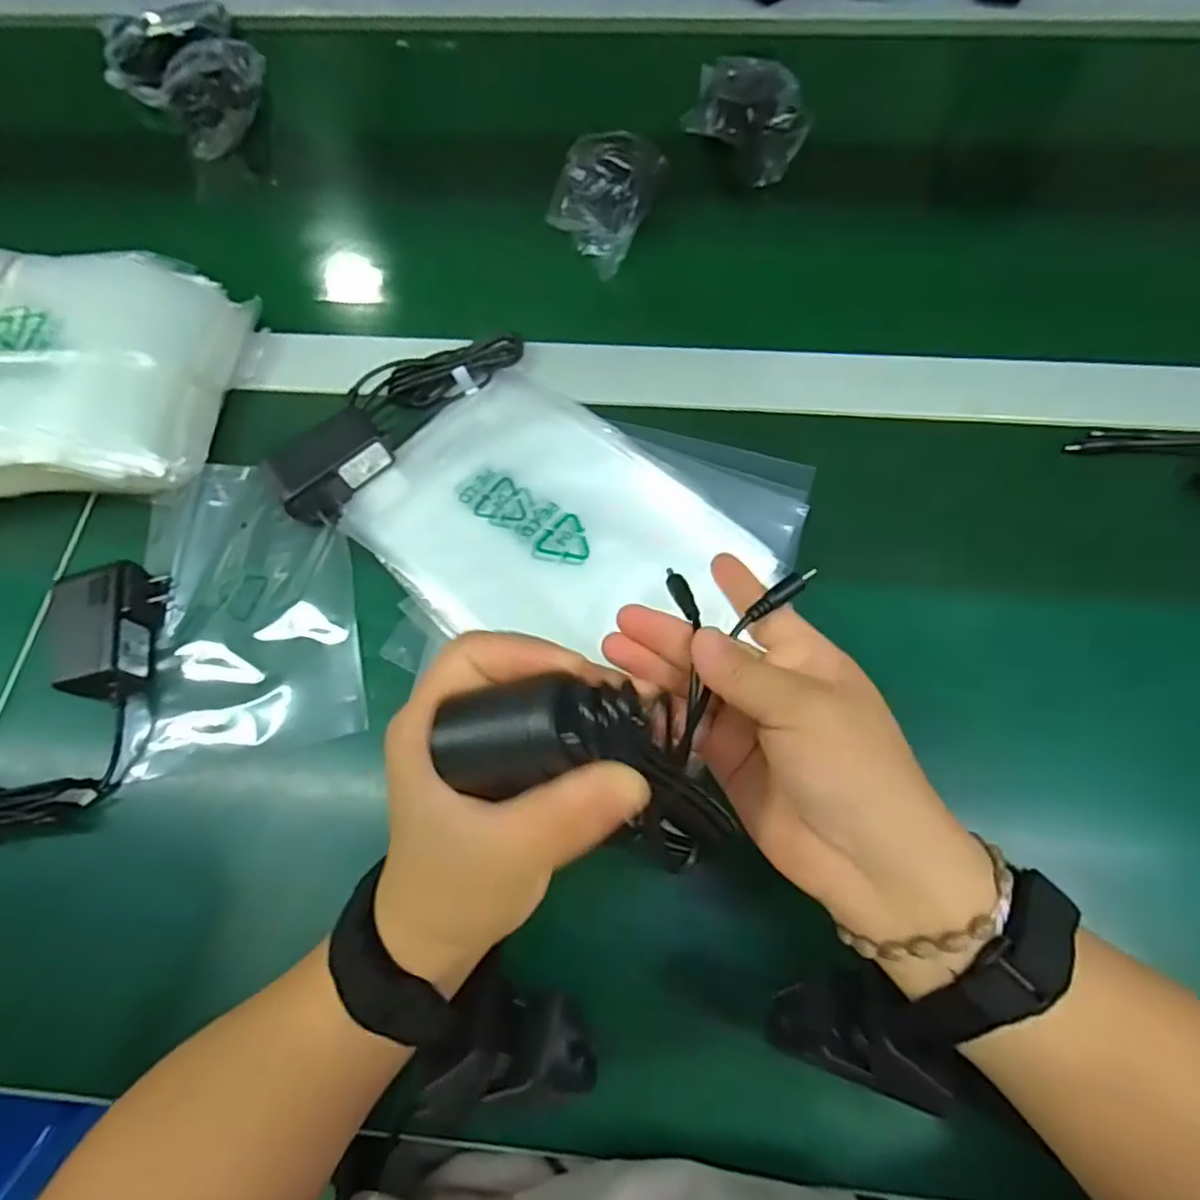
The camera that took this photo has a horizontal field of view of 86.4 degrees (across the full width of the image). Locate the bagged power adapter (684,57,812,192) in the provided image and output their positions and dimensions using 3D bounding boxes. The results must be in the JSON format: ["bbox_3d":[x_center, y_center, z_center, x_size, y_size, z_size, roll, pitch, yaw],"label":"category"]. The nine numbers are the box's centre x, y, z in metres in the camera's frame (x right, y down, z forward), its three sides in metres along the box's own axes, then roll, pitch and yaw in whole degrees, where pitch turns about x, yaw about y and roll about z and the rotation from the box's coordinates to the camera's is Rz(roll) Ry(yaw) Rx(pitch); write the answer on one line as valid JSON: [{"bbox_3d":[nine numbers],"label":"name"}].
[{"bbox_3d":[0.125,-0.405,0.527,0.095,0.038,0.112,17,69,9],"label":"bagged power adapter"}]

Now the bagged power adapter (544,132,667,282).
[{"bbox_3d":[0.005,-0.316,0.493,0.070,0.051,0.118,15,68,8],"label":"bagged power adapter"}]

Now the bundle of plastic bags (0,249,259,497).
[{"bbox_3d":[-0.362,-0.137,0.400,0.222,0.073,0.180,1,67,2],"label":"bundle of plastic bags"}]

